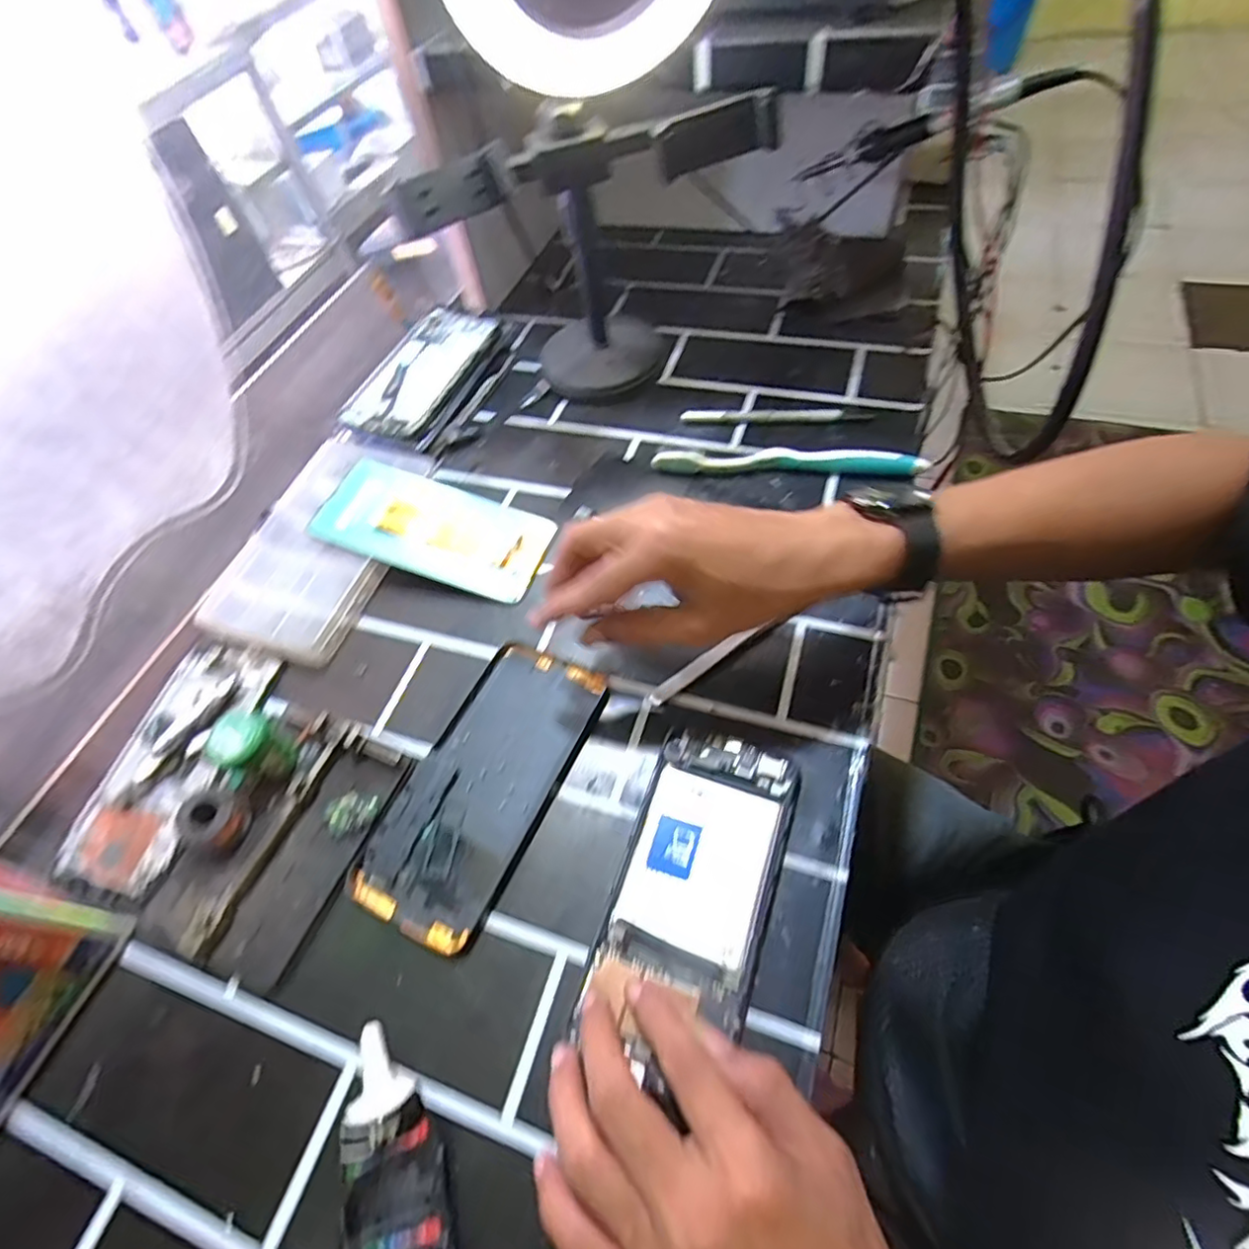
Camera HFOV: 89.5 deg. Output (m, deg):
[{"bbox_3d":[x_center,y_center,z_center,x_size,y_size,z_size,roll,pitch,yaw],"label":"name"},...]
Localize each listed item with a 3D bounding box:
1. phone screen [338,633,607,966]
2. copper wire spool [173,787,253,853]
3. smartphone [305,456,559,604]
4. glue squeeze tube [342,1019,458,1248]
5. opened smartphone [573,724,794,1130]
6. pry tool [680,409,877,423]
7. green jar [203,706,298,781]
[{"bbox_3d":[-0.076,0.085,0.347,0.077,0.004,0.162,18,61,19],"label":"phone screen"},{"bbox_3d":[-0.221,0.106,0.342,0.033,0.027,0.027,17,61,19],"label":"copper wire spool"},{"bbox_3d":[-0.132,-0.068,0.438,0.156,0.008,0.074,20,62,3],"label":"smartphone"},{"bbox_3d":[-0.097,0.218,0.248,0.047,0.030,0.098,-19,56,-4],"label":"glue squeeze tube"},{"bbox_3d":[0.033,0.126,0.300,0.070,0.011,0.153,17,60,12],"label":"opened smartphone"},{"bbox_3d":[0.116,-0.163,0.484,0.142,0.008,0.015,0,57,9],"label":"pry tool"},{"bbox_3d":[-0.204,0.070,0.350,0.031,0.046,0.030,20,62,20],"label":"green jar"}]

